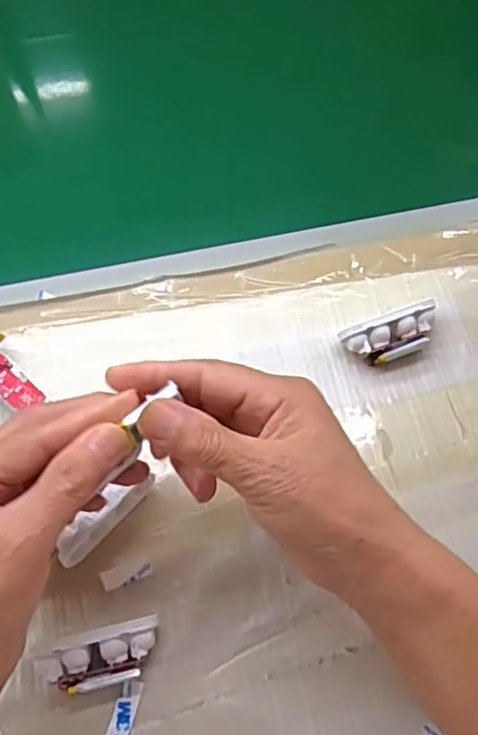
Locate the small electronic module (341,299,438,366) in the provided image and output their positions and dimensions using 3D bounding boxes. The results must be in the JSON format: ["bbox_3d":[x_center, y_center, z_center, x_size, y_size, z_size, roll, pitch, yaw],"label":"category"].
[{"bbox_3d":[0.094,-0.018,0.393,0.060,0.018,0.024,-20,64,-11],"label":"small electronic module"}]

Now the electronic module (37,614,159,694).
[{"bbox_3d":[-0.065,0.141,0.312,0.056,0.020,0.023,-15,63,-9],"label":"electronic module"}]

